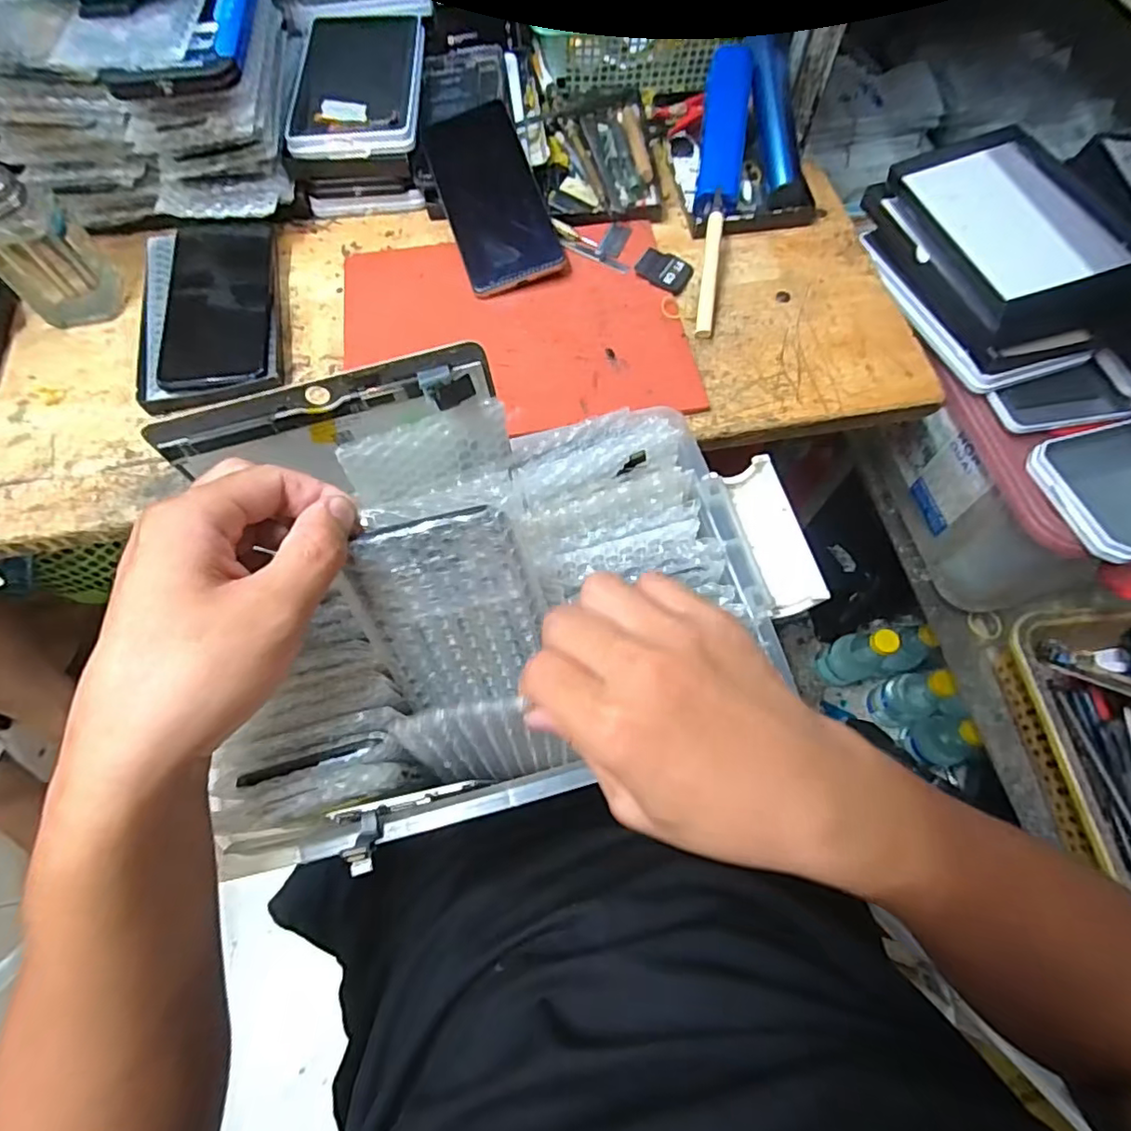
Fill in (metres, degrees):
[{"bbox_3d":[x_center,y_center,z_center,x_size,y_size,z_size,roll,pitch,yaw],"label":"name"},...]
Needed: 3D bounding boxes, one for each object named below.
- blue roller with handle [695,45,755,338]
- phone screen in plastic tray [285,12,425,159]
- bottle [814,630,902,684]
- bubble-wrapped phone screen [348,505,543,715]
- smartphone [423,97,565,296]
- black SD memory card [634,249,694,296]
[{"bbox_3d":[0.120,-0.295,0.466,0.033,0.032,0.246,4,80,25],"label":"blue roller with handle"},{"bbox_3d":[-0.171,-0.408,0.491,0.101,0.017,0.177,-3,66,0],"label":"phone screen in plastic tray"},{"bbox_3d":[0.432,0.125,0.849,0.068,0.175,0.063,-16,66,-6],"label":"bottle"},{"bbox_3d":[-0.053,0.026,0.280,0.075,0.118,0.006,-9,37,-2],"label":"bubble-wrapped phone screen"},{"bbox_3d":[-0.058,-0.292,0.466,0.073,0.014,0.153,-17,84,-7],"label":"smartphone"},{"bbox_3d":[0.078,-0.235,0.468,0.042,0.004,0.037,29,69,13],"label":"black SD memory card"}]

